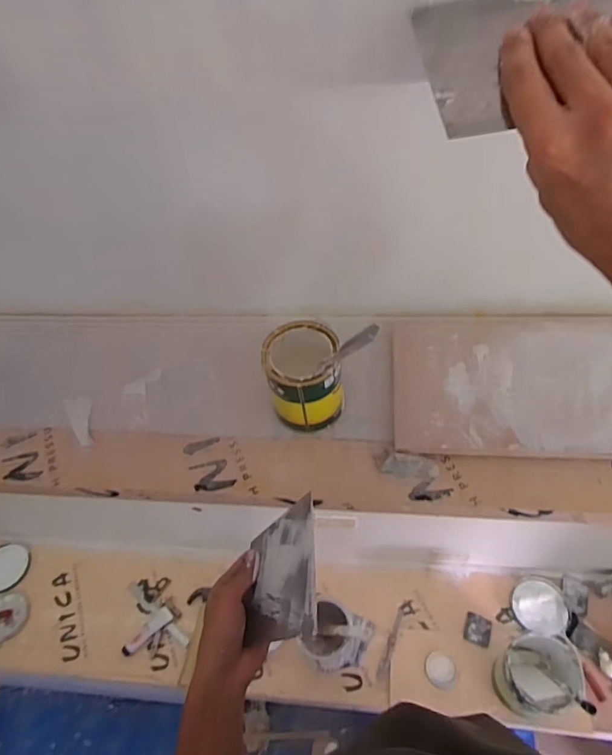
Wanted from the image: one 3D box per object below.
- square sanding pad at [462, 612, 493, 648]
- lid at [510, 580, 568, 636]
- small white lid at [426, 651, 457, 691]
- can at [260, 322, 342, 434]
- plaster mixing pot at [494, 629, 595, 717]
[{"bbox_3d":[0.538,0.791,1.509,0.076,0.012,0.086,16,54,17],"label":"square sanding pad"},{"bbox_3d":[0.744,0.730,1.531,0.164,0.014,0.151,-2,51,3],"label":"lid"},{"bbox_3d":[0.407,0.878,1.446,0.088,0.007,0.096,-2,51,3],"label":"small white lid"},{"bbox_3d":[0.000,0.006,0.680,0.103,0.135,0.101,-2,51,3],"label":"can"},{"bbox_3d":[0.635,0.811,1.314,0.229,0.226,0.189,-2,51,3],"label":"plaster mixing pot"}]

